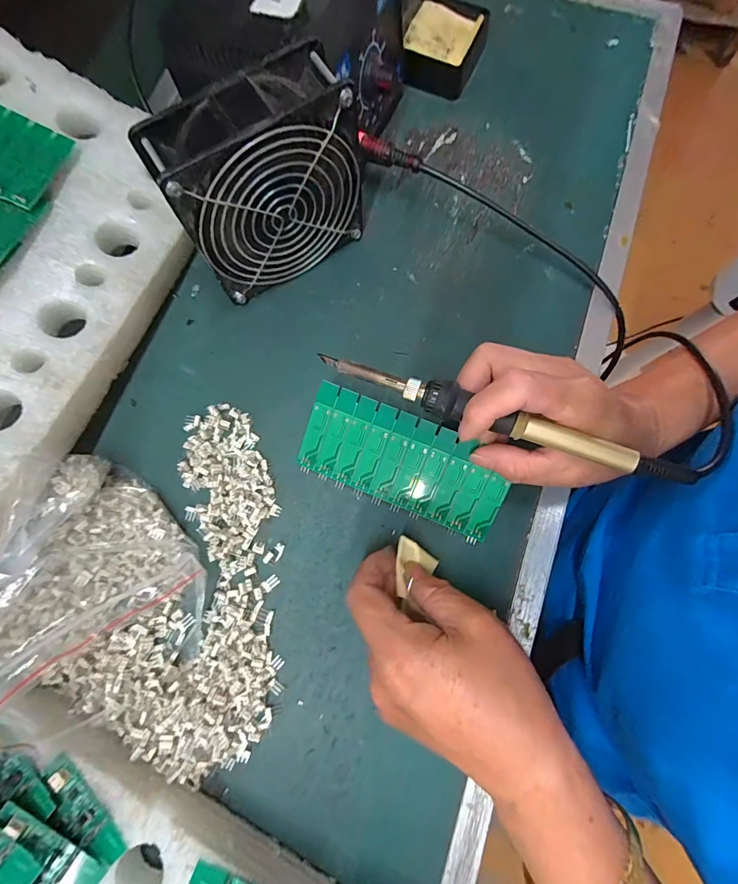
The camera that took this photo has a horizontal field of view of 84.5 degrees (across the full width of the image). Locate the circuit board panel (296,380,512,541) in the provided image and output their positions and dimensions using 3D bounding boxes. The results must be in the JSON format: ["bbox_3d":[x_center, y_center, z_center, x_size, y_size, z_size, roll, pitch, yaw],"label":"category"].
[{"bbox_3d":[0.023,0.013,0.273,0.137,0.004,0.063,22,108,7],"label":"circuit board panel"}]

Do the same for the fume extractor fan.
[{"bbox_3d":[-0.064,-0.162,0.270,0.116,0.121,0.044,-30,80,-6],"label":"fume extractor fan"}]

